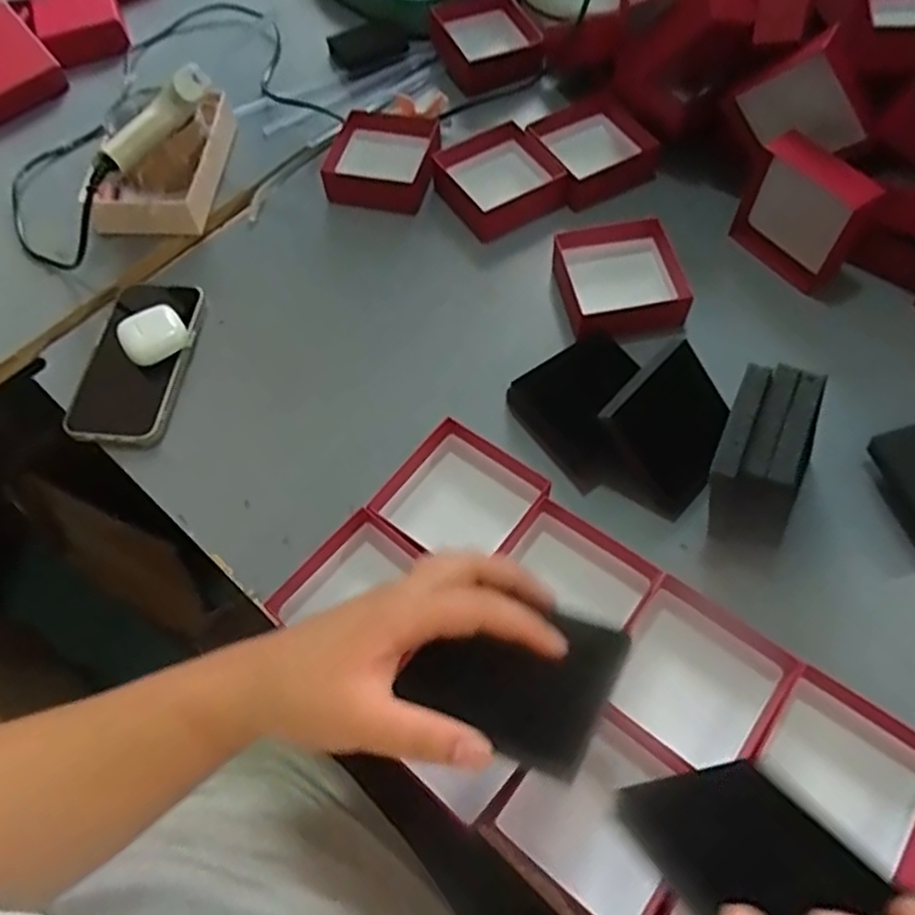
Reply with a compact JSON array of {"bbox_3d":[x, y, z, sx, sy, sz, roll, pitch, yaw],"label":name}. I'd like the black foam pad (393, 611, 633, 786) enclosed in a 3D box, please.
[{"bbox_3d":[0.027,0.088,0.298,0.080,0.013,0.075,25,50,17],"label":"black foam pad"}]

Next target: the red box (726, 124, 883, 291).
[{"bbox_3d":[0.265,-0.192,0.536,0.031,0.093,0.092,-31,64,-13],"label":"red box"}]

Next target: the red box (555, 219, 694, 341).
[{"bbox_3d":[0.130,-0.138,0.546,0.096,0.032,0.105,-8,61,-1],"label":"red box"}]

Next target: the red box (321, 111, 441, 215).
[{"bbox_3d":[-0.067,-0.275,0.633,0.095,0.030,0.104,7,62,7],"label":"red box"}]

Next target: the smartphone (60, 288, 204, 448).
[{"bbox_3d":[-0.250,-0.078,0.536,0.076,0.017,0.148,5,65,4],"label":"smartphone"}]

